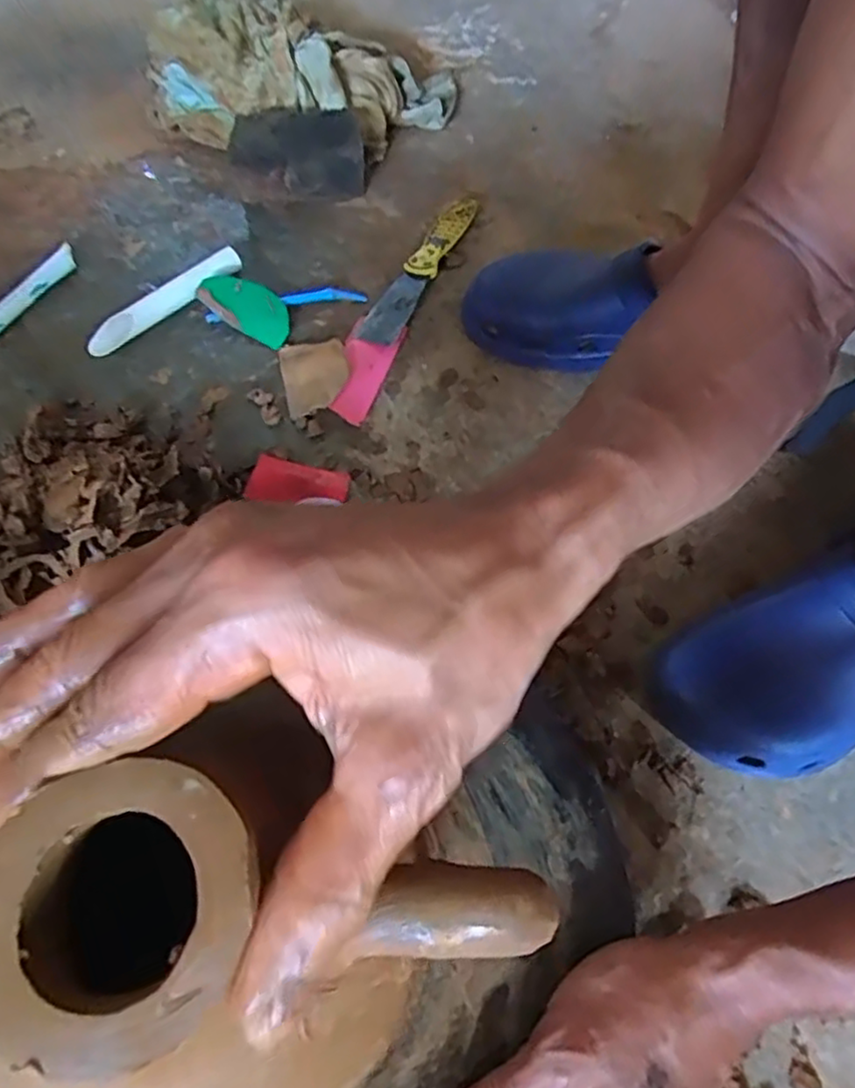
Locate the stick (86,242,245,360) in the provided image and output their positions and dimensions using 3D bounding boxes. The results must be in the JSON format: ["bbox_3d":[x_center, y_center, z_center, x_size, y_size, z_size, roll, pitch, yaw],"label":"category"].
[{"bbox_3d":[-0.225,-0.210,0.595,0.151,0.028,0.025,-40,71,-20],"label":"stick"}]

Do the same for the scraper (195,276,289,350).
[{"bbox_3d":[-0.155,-0.206,0.593,0.080,0.007,0.042,32,76,-9],"label":"scraper"}]

